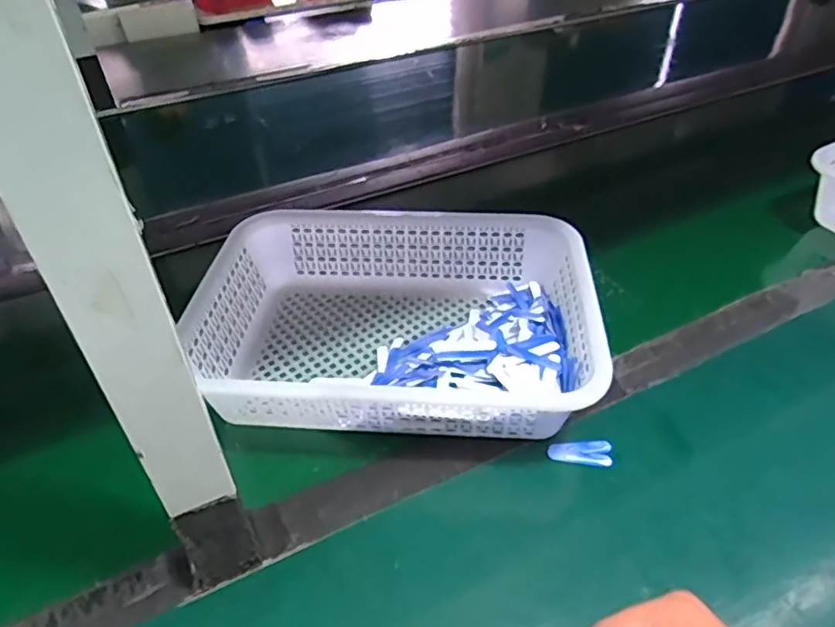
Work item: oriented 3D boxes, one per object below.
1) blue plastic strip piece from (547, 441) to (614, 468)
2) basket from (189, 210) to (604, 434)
[{"bbox_3d":[0.136,0.115,0.504,0.051,0.005,0.023,8,42,9],"label":"blue plastic strip piece"},{"bbox_3d":[-0.014,0.004,0.575,0.340,0.085,0.248,3,42,4],"label":"basket"}]

